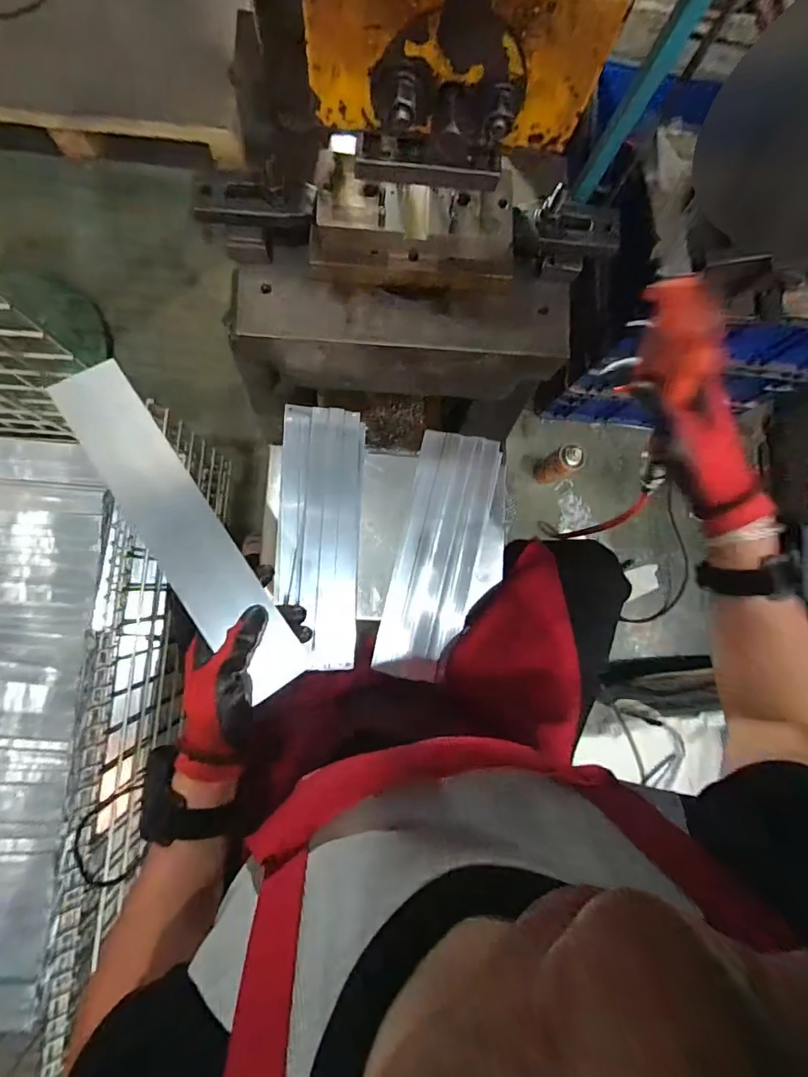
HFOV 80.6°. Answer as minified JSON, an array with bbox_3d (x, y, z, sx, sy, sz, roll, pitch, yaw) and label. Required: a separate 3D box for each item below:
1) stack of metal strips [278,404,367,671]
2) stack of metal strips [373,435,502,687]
[{"bbox_3d":[-0.109,-0.005,0.611,0.102,0.023,0.328,2,82,-5],"label":"stack of metal strips"},{"bbox_3d":[0.046,0.021,0.633,0.106,0.020,0.322,13,82,-4],"label":"stack of metal strips"}]

